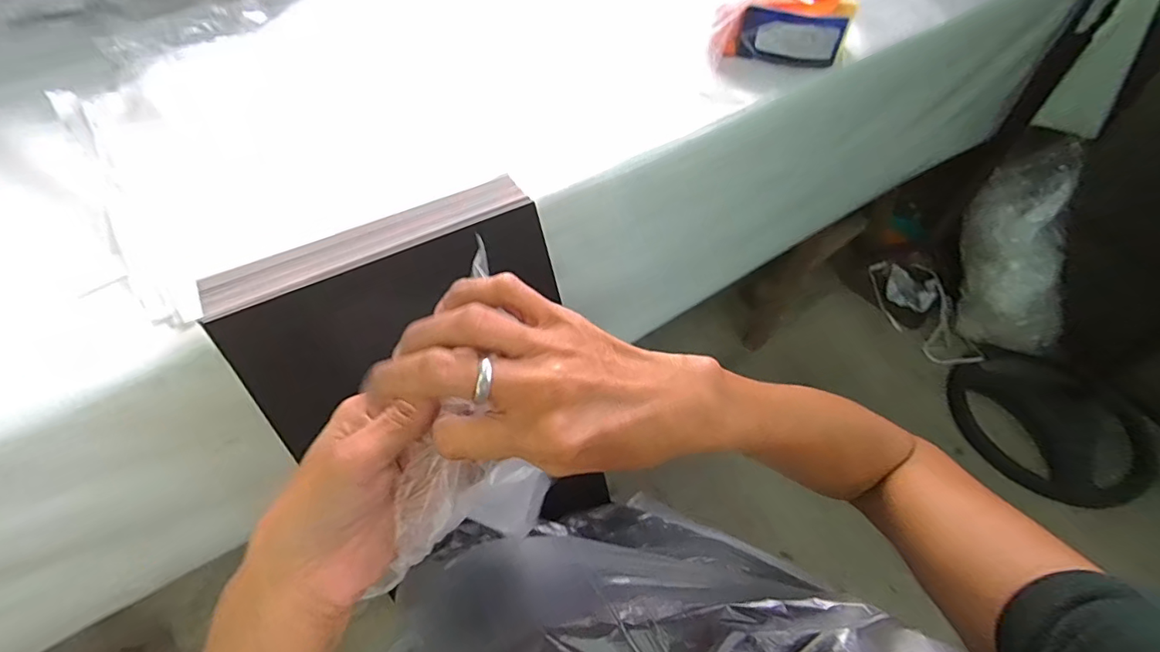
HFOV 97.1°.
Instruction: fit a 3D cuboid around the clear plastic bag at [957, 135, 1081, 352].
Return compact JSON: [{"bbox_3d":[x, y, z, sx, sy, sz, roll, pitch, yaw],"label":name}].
[{"bbox_3d":[1.025,-0.177,1.212,0.106,0.476,0.205,-4,16,-2],"label":"clear plastic bag"}]

